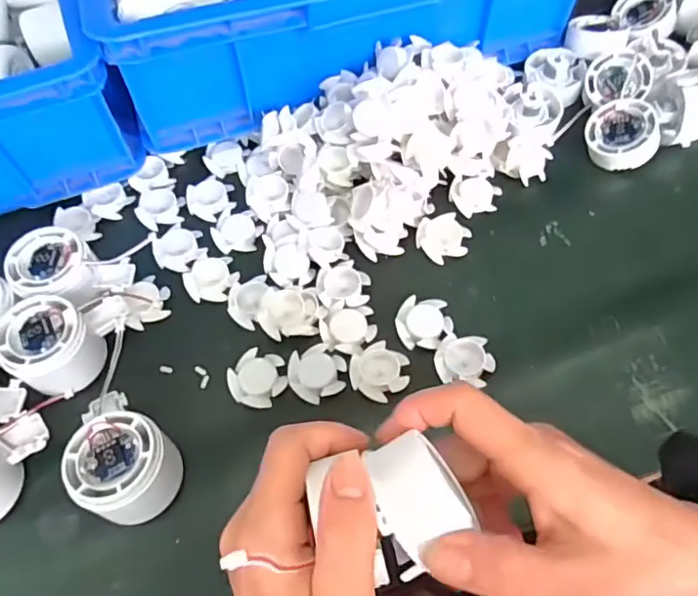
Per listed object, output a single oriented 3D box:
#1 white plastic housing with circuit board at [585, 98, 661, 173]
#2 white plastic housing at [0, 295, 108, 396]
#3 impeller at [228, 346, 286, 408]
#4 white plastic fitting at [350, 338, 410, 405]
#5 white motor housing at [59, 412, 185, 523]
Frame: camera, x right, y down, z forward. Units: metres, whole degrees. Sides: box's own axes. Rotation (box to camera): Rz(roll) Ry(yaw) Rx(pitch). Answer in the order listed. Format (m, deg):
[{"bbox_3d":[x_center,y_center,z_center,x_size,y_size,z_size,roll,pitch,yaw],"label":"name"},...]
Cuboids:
[{"bbox_3d":[0.229,-0.137,0.476,0.053,0.019,0.059,-8,69,29],"label":"white plastic housing with circuit board"},{"bbox_3d":[-0.206,0.032,0.393,0.055,0.033,0.066,-40,67,-18],"label":"white plastic housing"},{"bbox_3d":[-0.065,0.057,0.403,0.040,0.007,0.040,0,65,1],"label":"impeller"},{"bbox_3d":[0.021,0.051,0.395,0.039,0.009,0.037,0,65,1],"label":"white plastic fitting"},{"bbox_3d":[-0.138,0.103,0.353,0.059,0.050,0.055,-1,62,2],"label":"white motor housing"}]

